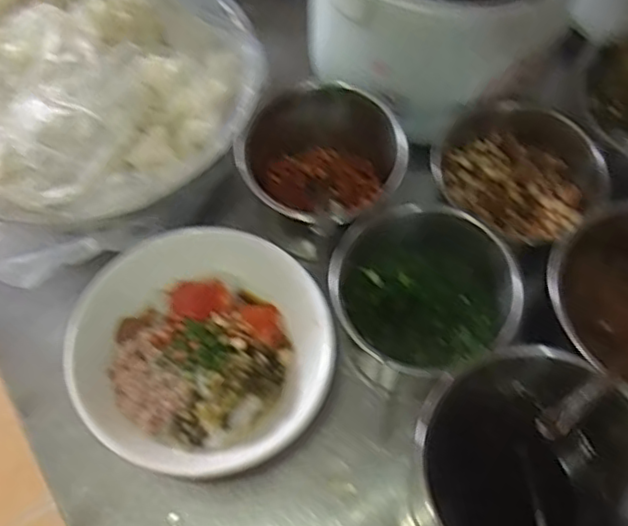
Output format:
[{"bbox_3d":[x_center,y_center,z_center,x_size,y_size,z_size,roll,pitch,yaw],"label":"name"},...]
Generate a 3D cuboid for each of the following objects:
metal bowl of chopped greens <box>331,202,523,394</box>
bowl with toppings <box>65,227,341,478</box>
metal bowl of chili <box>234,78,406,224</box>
[{"bbox_3d":[0.082,0.021,0.524,0.134,0.086,0.117,-5,63,-5],"label":"metal bowl of chopped greens"},{"bbox_3d":[-0.086,0.068,0.519,0.187,0.057,0.192,1,63,-2],"label":"bowl with toppings"},{"bbox_3d":[0.008,-0.077,0.574,0.130,0.103,0.120,1,63,-2],"label":"metal bowl of chili"}]

